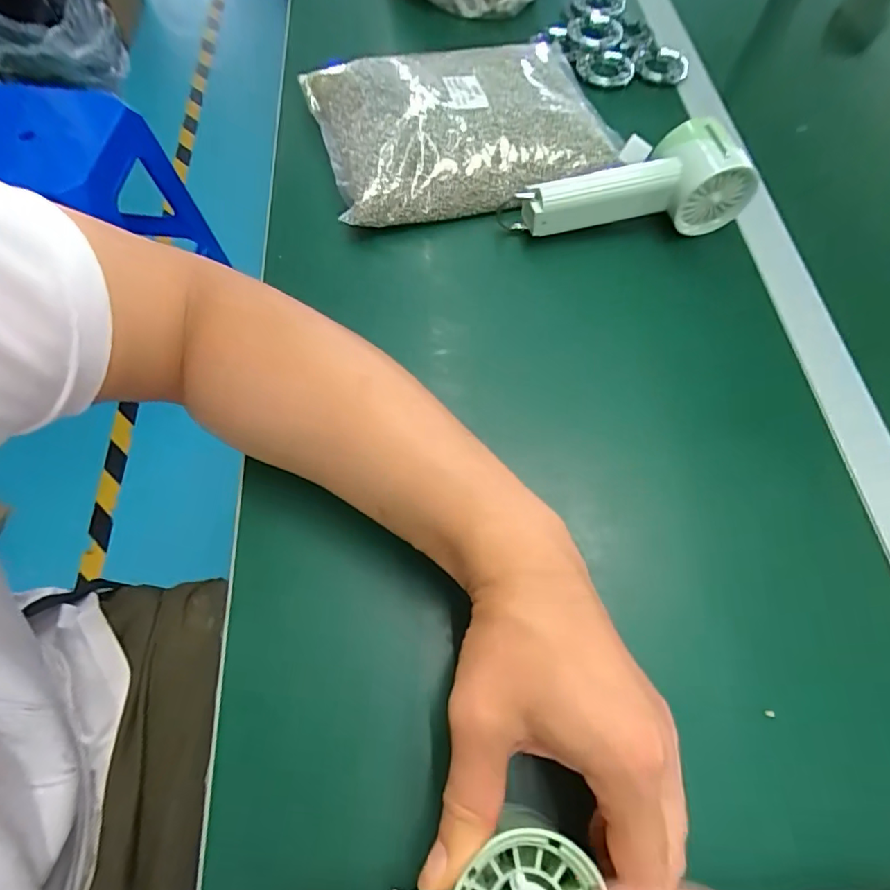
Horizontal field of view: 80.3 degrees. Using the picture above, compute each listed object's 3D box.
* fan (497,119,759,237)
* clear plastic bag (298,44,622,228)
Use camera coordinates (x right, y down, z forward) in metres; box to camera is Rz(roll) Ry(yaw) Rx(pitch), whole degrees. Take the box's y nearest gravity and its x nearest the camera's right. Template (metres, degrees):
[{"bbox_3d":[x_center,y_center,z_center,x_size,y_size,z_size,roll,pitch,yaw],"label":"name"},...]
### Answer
[{"bbox_3d":[0.141,-0.205,0.411,0.182,0.060,0.058,-6,64,-5],"label":"fan"},{"bbox_3d":[0.018,-0.280,0.450,0.246,0.040,0.189,-14,65,-9],"label":"clear plastic bag"}]

